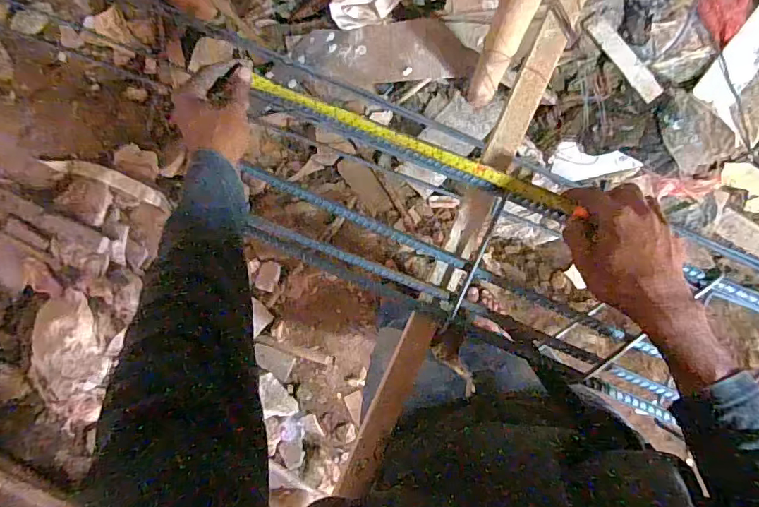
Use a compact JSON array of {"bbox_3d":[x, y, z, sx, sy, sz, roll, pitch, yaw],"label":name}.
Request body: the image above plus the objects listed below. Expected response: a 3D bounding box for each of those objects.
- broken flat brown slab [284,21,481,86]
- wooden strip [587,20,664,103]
[{"bbox_3d":[-0.003,-0.597,1.390,0.574,0.045,0.164,3,107,15],"label":"broken flat brown slab"},{"bbox_3d":[0.647,-0.506,1.212,0.053,0.015,0.249,-39,89,5],"label":"wooden strip"}]

